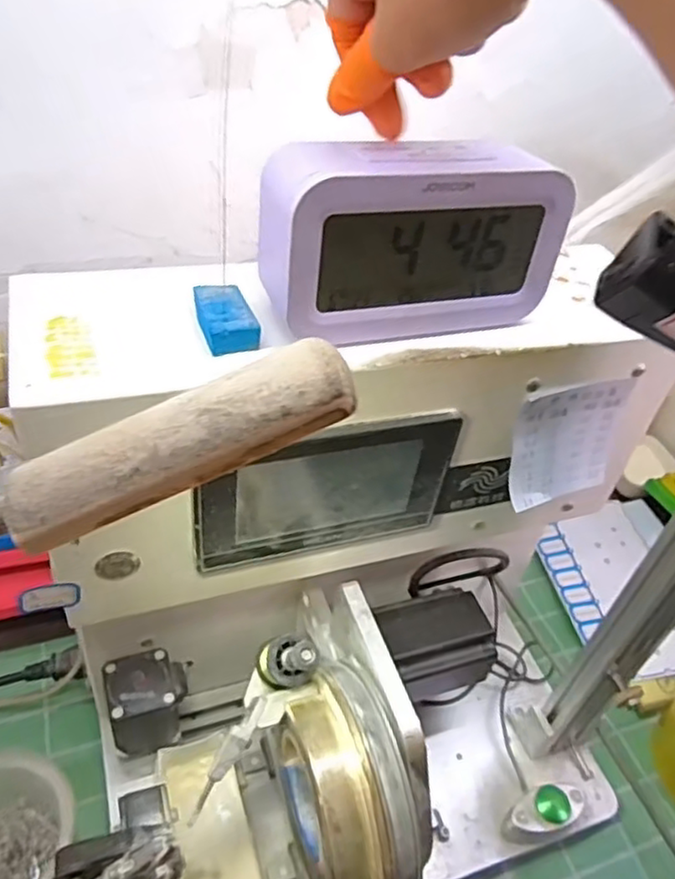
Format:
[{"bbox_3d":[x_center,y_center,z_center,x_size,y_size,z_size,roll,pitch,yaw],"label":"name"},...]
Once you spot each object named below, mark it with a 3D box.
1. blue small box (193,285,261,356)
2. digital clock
[{"bbox_3d":[-0.051,-0.055,0.304,0.024,0.012,0.038,-7,44,-18],"label":"blue small box"},{"bbox_3d":[0.033,-0.092,0.307,0.148,0.078,0.043,-10,45,-21],"label":"digital clock"}]

